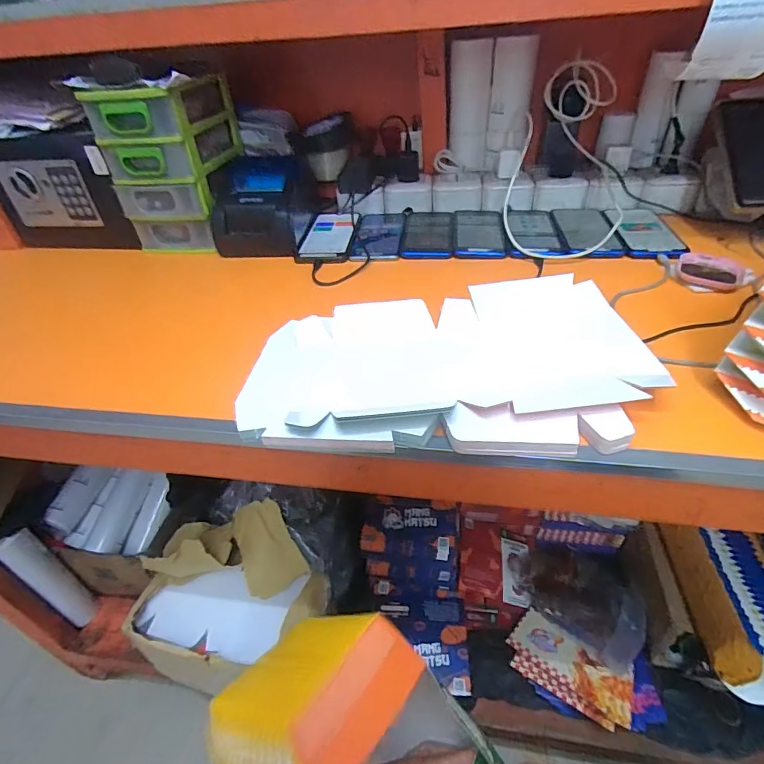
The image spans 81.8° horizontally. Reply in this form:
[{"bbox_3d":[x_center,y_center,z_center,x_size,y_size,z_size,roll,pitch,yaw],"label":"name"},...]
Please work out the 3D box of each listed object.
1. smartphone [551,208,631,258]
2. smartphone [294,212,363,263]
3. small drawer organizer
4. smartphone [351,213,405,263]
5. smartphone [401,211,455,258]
[{"bbox_3d":[0.299,-0.224,0.646,0.076,0.014,0.167,3,41,10],"label":"smartphone"},{"bbox_3d":[-0.081,-0.234,0.702,0.081,0.013,0.172,0,41,6],"label":"smartphone"},{"bbox_3d":[-0.320,-0.346,0.698,0.155,0.213,0.189,2,41,9],"label":"small drawer organizer"},{"bbox_3d":[-0.004,-0.232,0.691,0.073,0.007,0.177,0,41,7],"label":"smartphone"},{"bbox_3d":[0.072,-0.233,0.682,0.077,0.008,0.169,1,41,8],"label":"smartphone"}]

